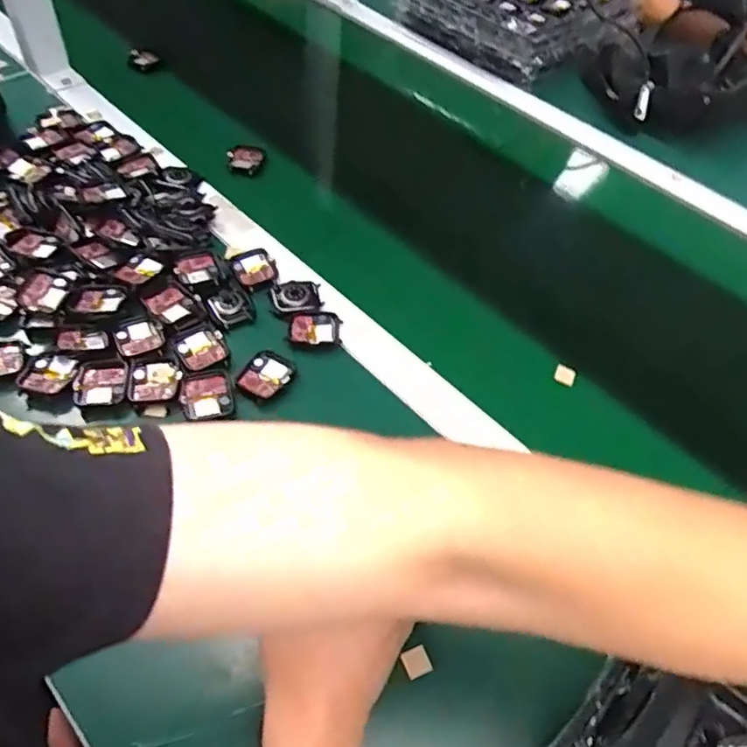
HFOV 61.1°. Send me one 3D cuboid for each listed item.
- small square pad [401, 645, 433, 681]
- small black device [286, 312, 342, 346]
[{"bbox_3d":[0.026,0.177,0.389,0.016,0.006,0.015,-17,53,-17],"label":"small square pad"},{"bbox_3d":[-0.050,-0.038,0.542,0.045,0.006,0.033,-3,52,-8],"label":"small black device"}]

